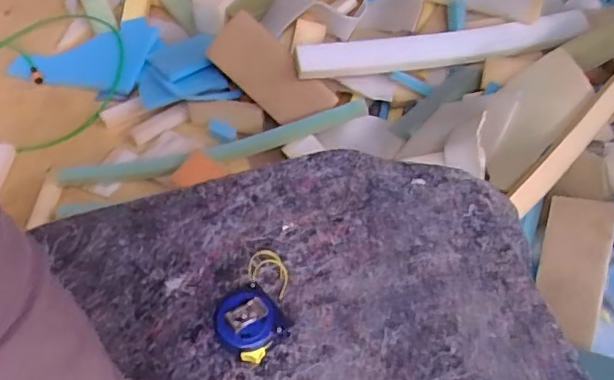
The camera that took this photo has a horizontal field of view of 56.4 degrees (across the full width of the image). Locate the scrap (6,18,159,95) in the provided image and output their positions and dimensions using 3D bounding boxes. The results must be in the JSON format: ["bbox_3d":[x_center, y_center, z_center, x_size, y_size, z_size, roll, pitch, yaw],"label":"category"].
[{"bbox_3d":[-0.620,-0.352,1.585,0.430,0.065,0.223,-7,54,11],"label":"scrap"}]

